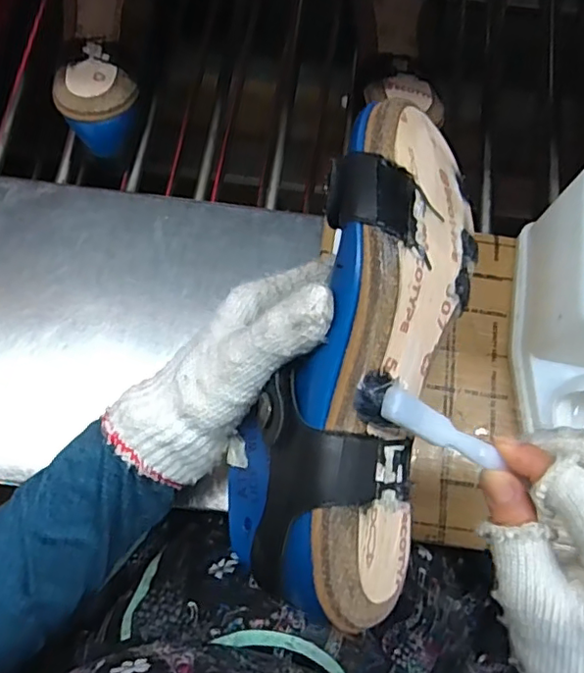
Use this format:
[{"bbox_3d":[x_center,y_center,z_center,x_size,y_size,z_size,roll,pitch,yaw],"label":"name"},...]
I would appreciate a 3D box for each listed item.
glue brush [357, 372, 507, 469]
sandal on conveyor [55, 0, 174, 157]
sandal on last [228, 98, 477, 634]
[{"bbox_3d":[0.060,0.037,0.234,0.078,0.019,0.021,28,71,-26],"label":"glue brush"},{"bbox_3d":[-0.156,-0.269,0.503,0.071,0.062,0.229,7,72,1],"label":"sandal on conveyor"},{"bbox_3d":[0.031,0.006,0.253,0.079,0.072,0.235,16,88,4],"label":"sandal on last"}]

